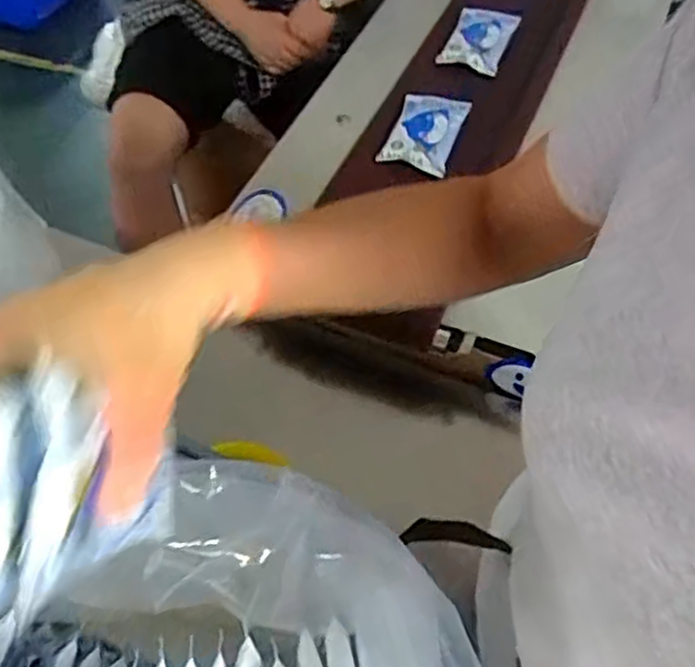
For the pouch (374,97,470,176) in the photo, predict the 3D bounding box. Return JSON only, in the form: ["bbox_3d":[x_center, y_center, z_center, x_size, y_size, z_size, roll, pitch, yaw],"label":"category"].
[{"bbox_3d":[0.100,-0.260,0.898,0.084,0.024,0.125,19,57,11],"label":"pouch"}]

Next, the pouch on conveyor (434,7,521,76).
[{"bbox_3d":[0.188,-0.419,0.990,0.082,0.026,0.120,21,57,12],"label":"pouch on conveyor"}]

